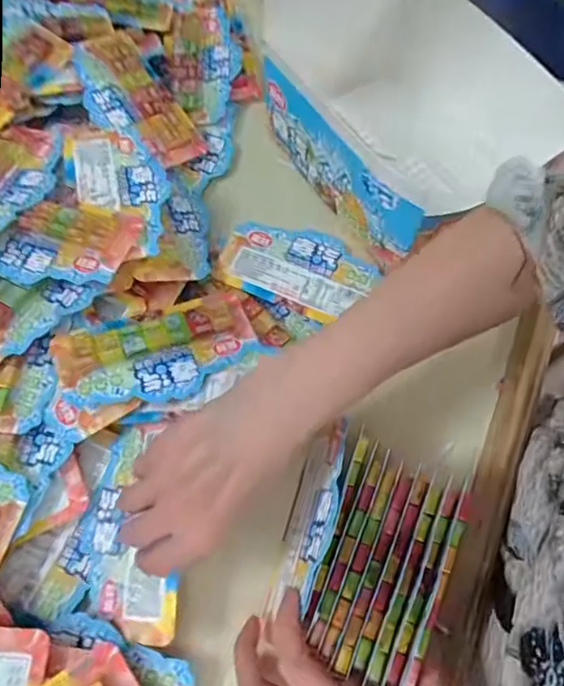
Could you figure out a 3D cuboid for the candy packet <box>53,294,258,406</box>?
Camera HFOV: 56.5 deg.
[{"bbox_3d":[-0.091,0.005,0.389,0.139,0.018,0.075,-19,68,-8],"label":"candy packet"}]

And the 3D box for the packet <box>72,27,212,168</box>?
[{"bbox_3d":[-0.137,-0.221,0.481,0.077,0.018,0.143,-39,87,-15],"label":"packet"}]

